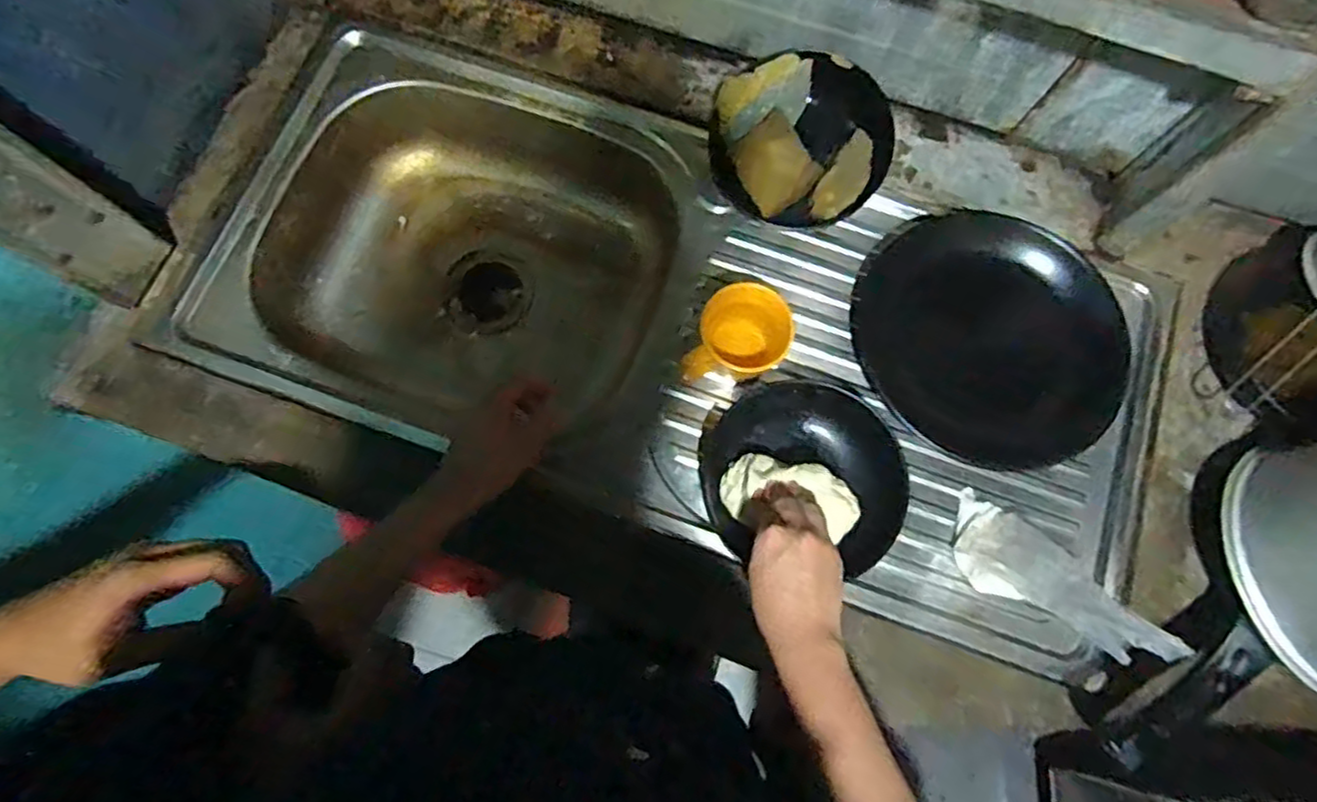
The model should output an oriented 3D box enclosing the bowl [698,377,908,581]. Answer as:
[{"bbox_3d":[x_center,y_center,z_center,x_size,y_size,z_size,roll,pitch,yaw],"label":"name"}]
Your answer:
[{"bbox_3d":[0.124,0.058,0.612,0.171,0.060,0.166,5,76,1],"label":"bowl"}]

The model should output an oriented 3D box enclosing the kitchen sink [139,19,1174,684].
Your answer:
[{"bbox_3d":[0.025,-0.075,0.730,0.933,0.135,0.408,19,77,4],"label":"kitchen sink"}]

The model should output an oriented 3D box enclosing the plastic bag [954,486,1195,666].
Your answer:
[{"bbox_3d":[0.317,0.144,0.558,0.062,0.216,0.067,-18,104,-4],"label":"plastic bag"}]

